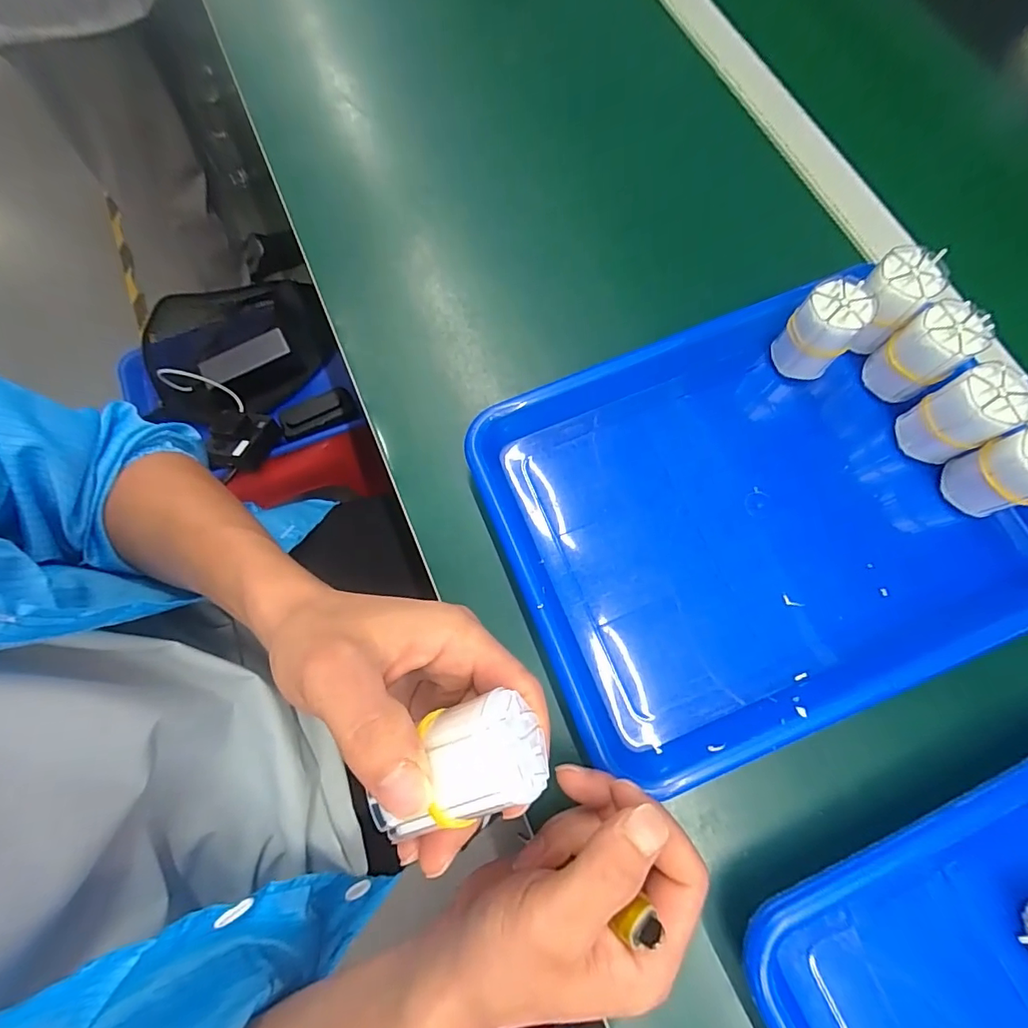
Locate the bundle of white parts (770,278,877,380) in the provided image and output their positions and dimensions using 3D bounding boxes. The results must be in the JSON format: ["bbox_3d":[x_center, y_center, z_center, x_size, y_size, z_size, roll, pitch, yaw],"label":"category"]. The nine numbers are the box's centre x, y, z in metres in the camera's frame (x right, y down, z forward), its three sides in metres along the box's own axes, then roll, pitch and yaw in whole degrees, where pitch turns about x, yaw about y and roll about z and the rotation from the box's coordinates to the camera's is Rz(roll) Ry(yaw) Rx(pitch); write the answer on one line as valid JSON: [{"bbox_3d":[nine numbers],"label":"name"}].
[{"bbox_3d":[0.200,-0.118,0.320,0.039,0.058,0.039,0,73,0],"label":"bundle of white parts"}]

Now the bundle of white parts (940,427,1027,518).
[{"bbox_3d":[0.293,-0.024,0.295,0.030,0.069,0.039,-31,76,-8],"label":"bundle of white parts"}]

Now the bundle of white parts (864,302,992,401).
[{"bbox_3d":[0.257,-0.100,0.312,0.039,0.058,0.032,42,78,12],"label":"bundle of white parts"}]

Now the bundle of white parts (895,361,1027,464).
[{"bbox_3d":[0.272,-0.059,0.300,0.035,0.057,0.039,-21,74,-6],"label":"bundle of white parts"}]

